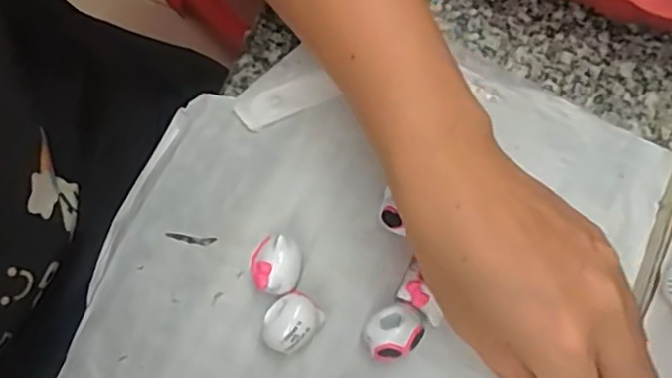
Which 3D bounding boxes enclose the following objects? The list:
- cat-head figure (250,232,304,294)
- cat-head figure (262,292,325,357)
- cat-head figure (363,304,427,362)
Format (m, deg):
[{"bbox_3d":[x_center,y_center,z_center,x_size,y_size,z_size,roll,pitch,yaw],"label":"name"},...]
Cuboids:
[{"bbox_3d":[-0.026,0.034,0.284,0.022,0.018,0.025,-4,74,-2],"label":"cat-head figure"},{"bbox_3d":[-0.019,0.059,0.279,0.022,0.019,0.025,44,78,11],"label":"cat-head figure"},{"bbox_3d":[0.025,0.062,0.278,0.025,0.017,0.022,-30,76,-8],"label":"cat-head figure"}]

